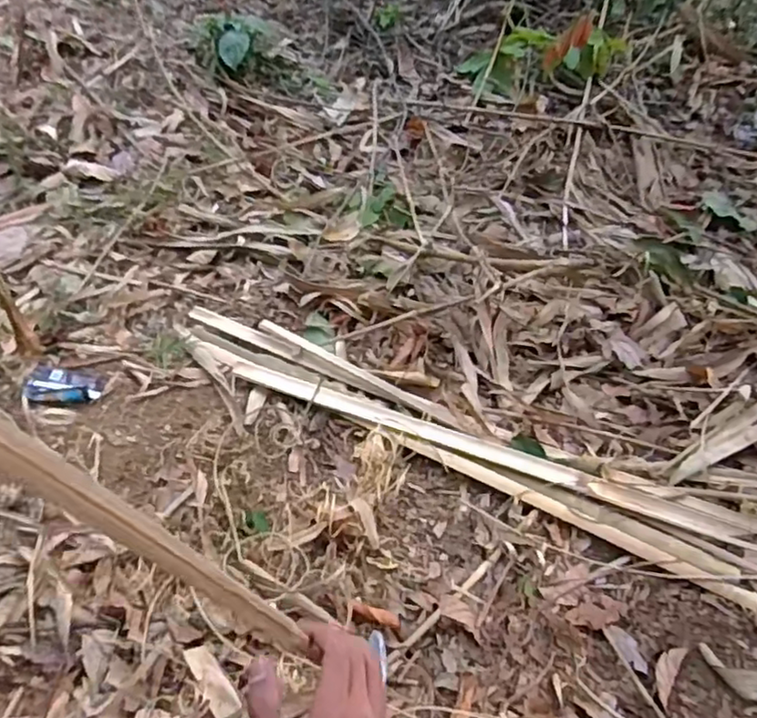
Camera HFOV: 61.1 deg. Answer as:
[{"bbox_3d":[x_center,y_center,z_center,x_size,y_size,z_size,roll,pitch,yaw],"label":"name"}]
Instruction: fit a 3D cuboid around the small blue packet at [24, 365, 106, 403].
[{"bbox_3d":[-0.439,0.039,0.889,0.111,0.016,0.071,11,48,4],"label":"small blue packet"}]

